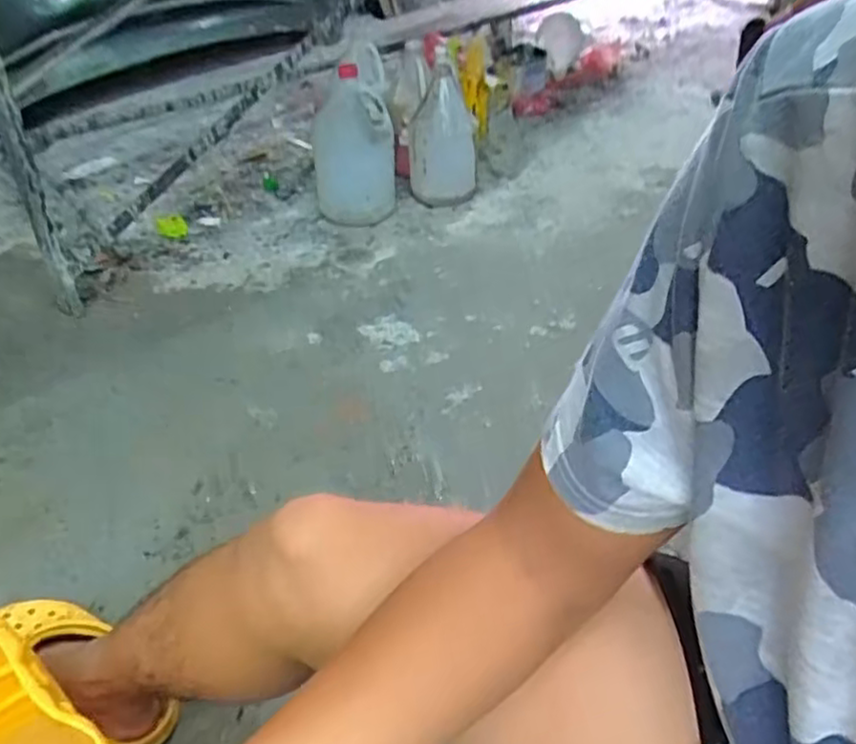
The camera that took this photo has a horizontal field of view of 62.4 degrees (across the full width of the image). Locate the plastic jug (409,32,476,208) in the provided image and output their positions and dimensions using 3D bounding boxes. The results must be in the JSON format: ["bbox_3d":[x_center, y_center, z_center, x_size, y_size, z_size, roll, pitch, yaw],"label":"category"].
[{"bbox_3d":[0.031,-0.572,1.623,0.152,0.366,0.125,-3,15,-4],"label":"plastic jug"}]

